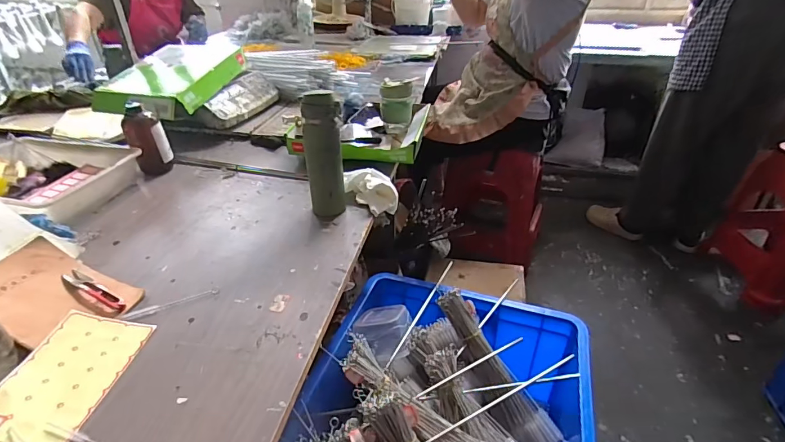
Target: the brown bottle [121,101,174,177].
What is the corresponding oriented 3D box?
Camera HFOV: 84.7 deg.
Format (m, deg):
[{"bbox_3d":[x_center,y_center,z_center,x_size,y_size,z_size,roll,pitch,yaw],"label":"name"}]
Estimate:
[{"bbox_3d":[-0.547,-0.182,0.963,0.078,0.147,0.058,-22,39,-30],"label":"brown bottle"}]

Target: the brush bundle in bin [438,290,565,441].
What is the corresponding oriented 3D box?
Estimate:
[{"bbox_3d":[0.167,0.253,0.721,0.063,0.052,0.298,-24,73,-31],"label":"brush bundle in bin"}]

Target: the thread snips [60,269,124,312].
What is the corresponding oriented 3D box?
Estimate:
[{"bbox_3d":[-0.427,0.100,0.621,0.110,0.006,0.023,25,39,13],"label":"thread snips"}]

